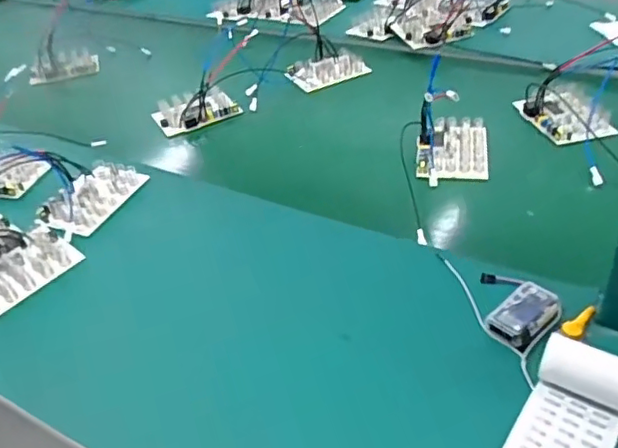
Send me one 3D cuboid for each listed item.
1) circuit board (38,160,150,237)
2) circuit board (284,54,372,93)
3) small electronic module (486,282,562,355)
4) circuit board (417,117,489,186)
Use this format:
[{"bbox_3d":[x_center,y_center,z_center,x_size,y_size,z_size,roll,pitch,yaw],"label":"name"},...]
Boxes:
[{"bbox_3d":[-0.273,-0.038,0.743,0.080,0.019,0.125,13,42,21],"label":"circuit board"},{"bbox_3d":[0.031,-0.259,0.999,0.129,0.018,0.069,-22,42,-20],"label":"circuit board"},{"bbox_3d":[0.194,0.081,0.523,0.064,0.019,0.043,-30,45,-28],"label":"small electronic module"},{"bbox_3d":[0.187,-0.099,0.766,0.087,0.023,0.123,2,39,9],"label":"circuit board"}]

